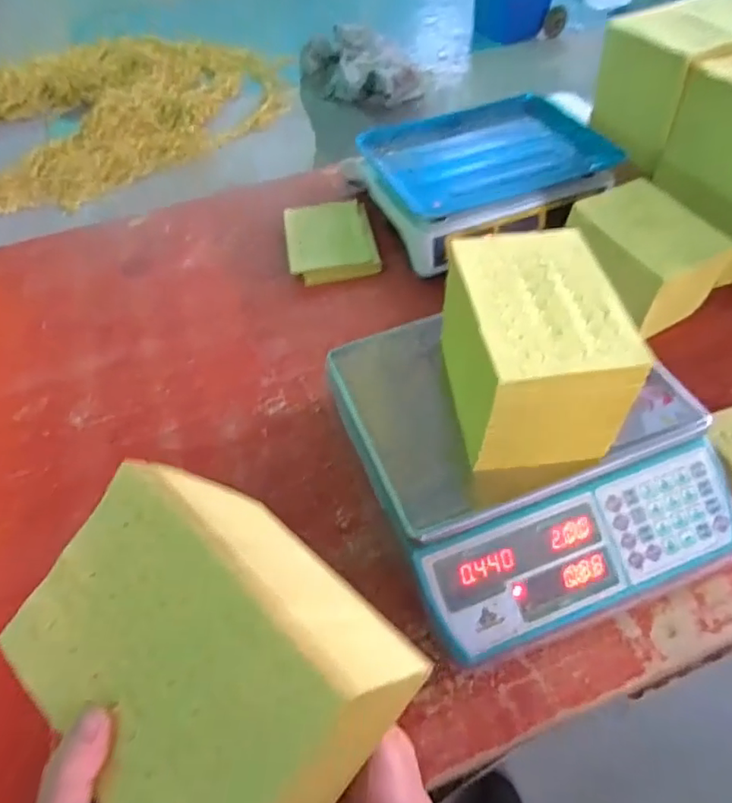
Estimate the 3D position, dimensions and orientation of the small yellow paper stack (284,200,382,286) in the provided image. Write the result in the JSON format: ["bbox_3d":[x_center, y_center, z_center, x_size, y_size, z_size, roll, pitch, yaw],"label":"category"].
[{"bbox_3d":[-0.053,-0.244,0.828,0.128,0.028,0.155,-9,53,-4],"label":"small yellow paper stack"}]

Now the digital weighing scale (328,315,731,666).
[{"bbox_3d":[0.151,0.053,0.538,0.301,0.110,0.305,-18,54,-11],"label":"digital weighing scale"}]

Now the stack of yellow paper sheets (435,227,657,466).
[{"bbox_3d":[0.143,-0.049,0.470,0.117,0.102,0.173,-7,53,-3],"label":"stack of yellow paper sheets"}]

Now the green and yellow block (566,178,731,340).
[{"bbox_3d":[0.343,-0.181,0.683,0.118,0.102,0.170,-24,55,-15],"label":"green and yellow block"}]

